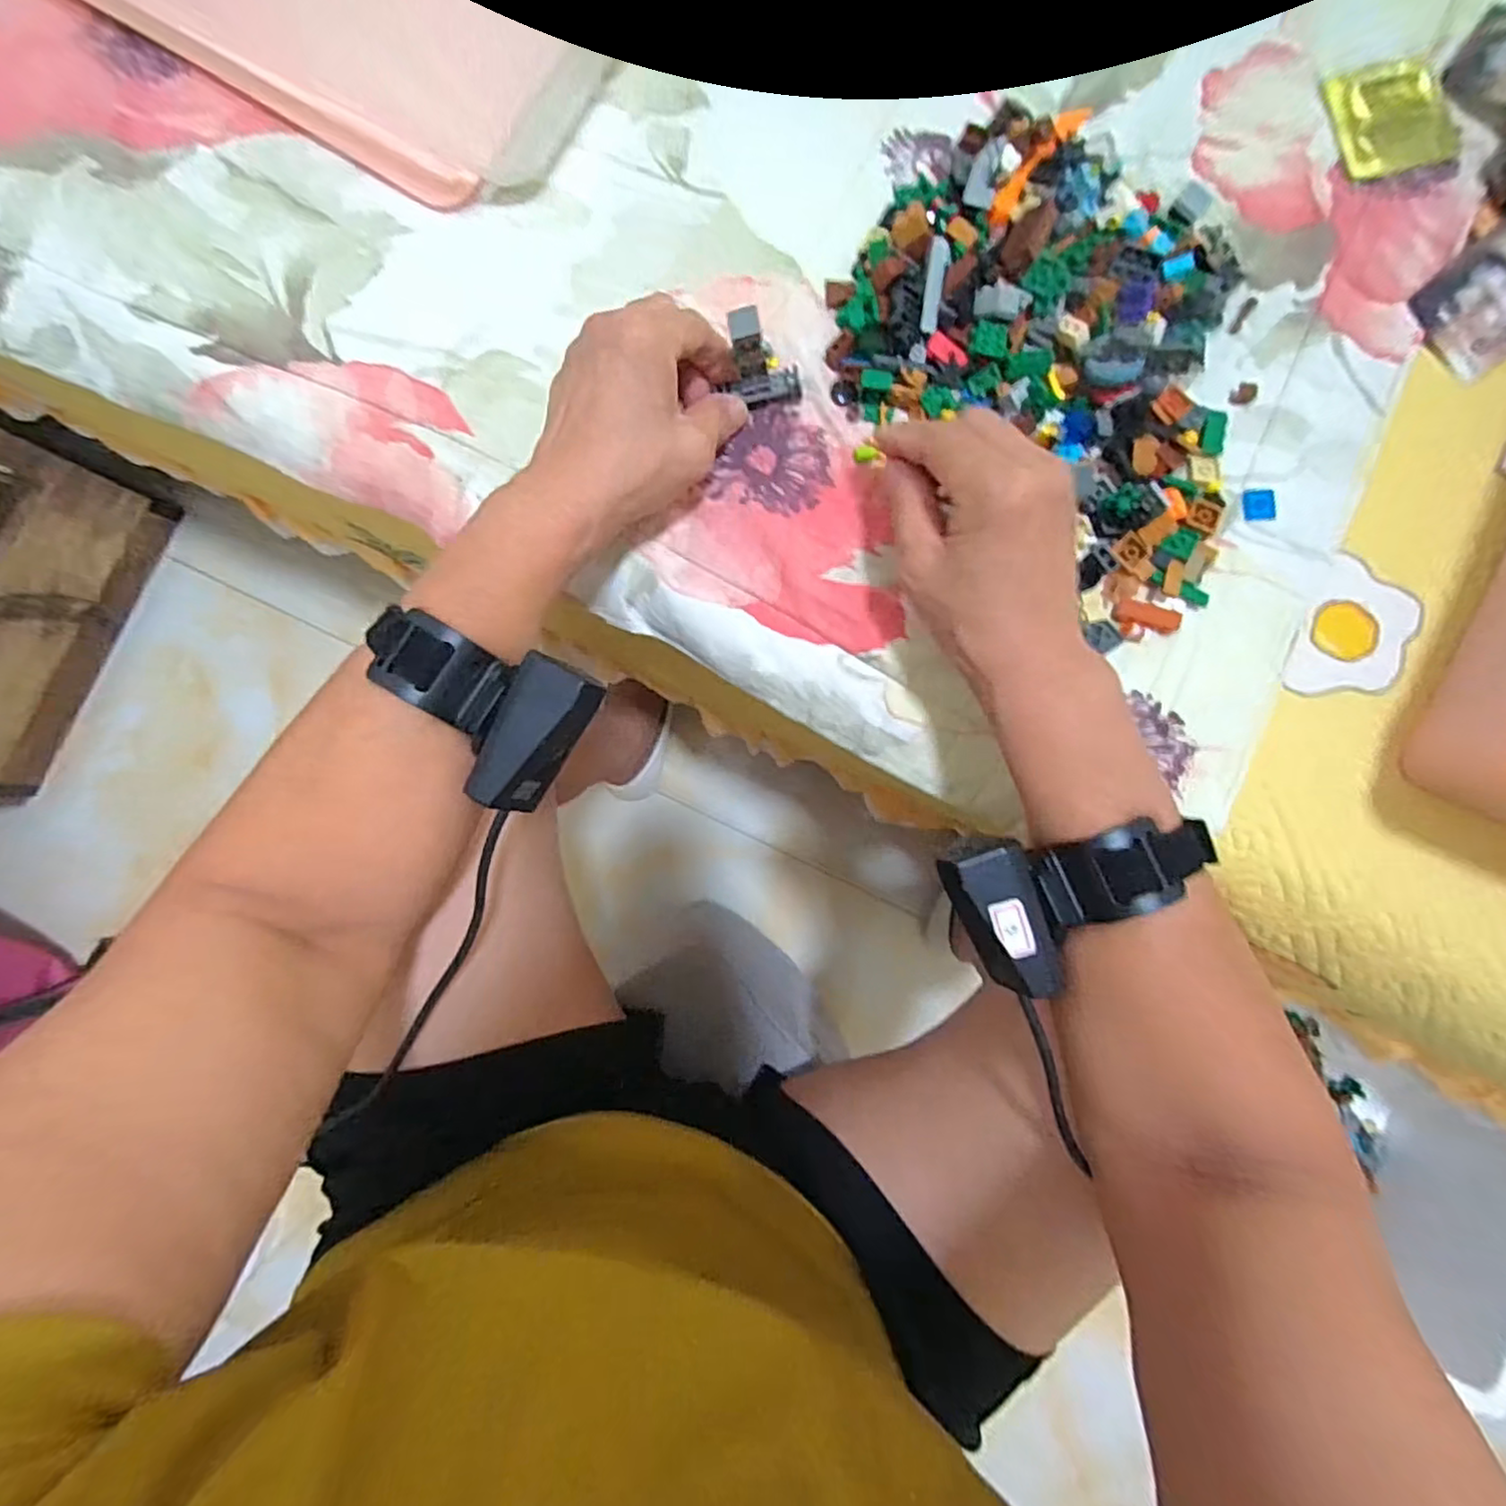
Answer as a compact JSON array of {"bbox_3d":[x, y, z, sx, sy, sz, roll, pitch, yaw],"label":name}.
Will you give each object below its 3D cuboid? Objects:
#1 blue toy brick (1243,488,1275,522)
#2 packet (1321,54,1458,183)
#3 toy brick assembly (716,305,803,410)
[{"bbox_3d":[0.272,-0.133,0.355,0.015,0.004,0.018,0,86,0],"label":"blue toy brick"},{"bbox_3d":[0.359,-0.359,0.370,0.055,0.014,0.066,-12,86,-1],"label":"packet"},{"bbox_3d":[0.004,-0.199,0.334,0.041,0.048,0.021,-10,86,-1],"label":"toy brick assembly"}]

